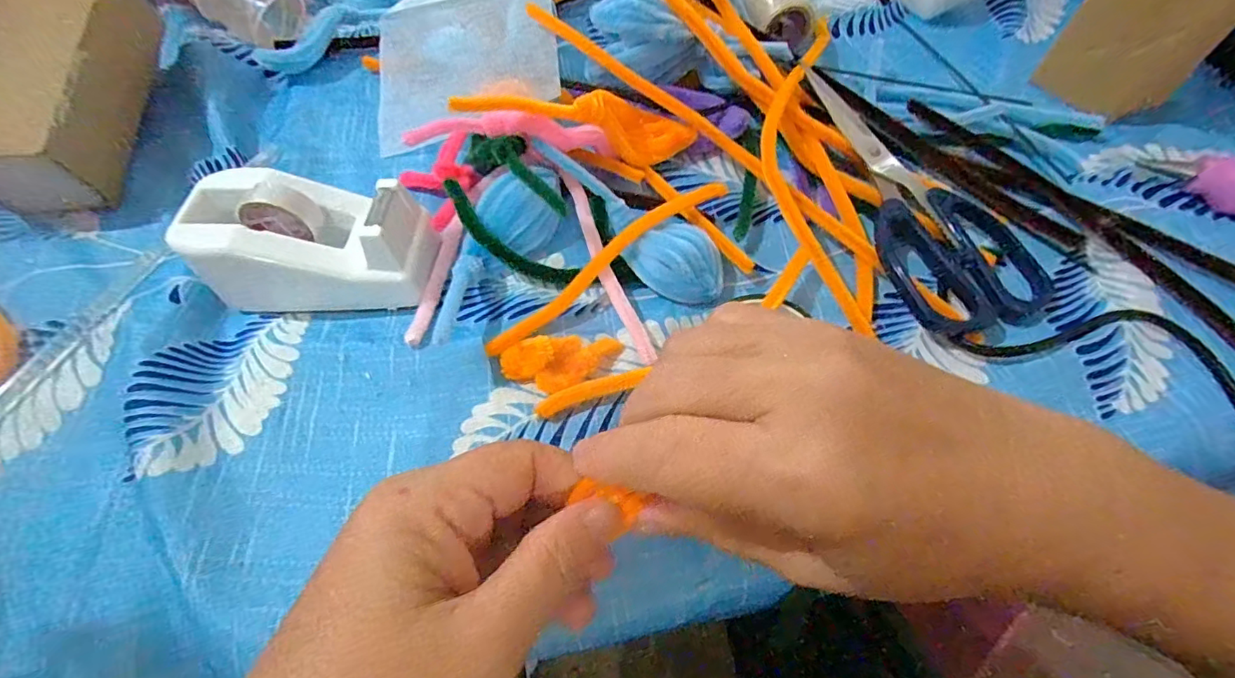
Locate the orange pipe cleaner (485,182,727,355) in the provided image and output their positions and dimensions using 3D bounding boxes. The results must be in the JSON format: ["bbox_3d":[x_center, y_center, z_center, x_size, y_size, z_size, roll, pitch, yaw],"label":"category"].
[{"bbox_3d":[-0.002,-0.039,0.261,0.145,0.013,0.012,-38,65,-20],"label":"orange pipe cleaner"}]

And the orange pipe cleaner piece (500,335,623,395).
[{"bbox_3d":[-0.024,0.011,0.234,0.051,0.013,0.024,-8,59,-4],"label":"orange pipe cleaner piece"}]

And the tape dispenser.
[{"bbox_3d":[-0.140,-0.047,0.251,0.102,0.042,0.056,2,59,2],"label":"tape dispenser"}]

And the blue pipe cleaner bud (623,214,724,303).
[{"bbox_3d":[0.029,-0.035,0.257,0.034,0.018,0.044,-36,65,-19],"label":"blue pipe cleaner bud"}]

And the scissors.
[{"bbox_3d":[0.155,-0.081,0.282,0.075,0.013,0.168,-11,59,-5],"label":"scissors"}]

